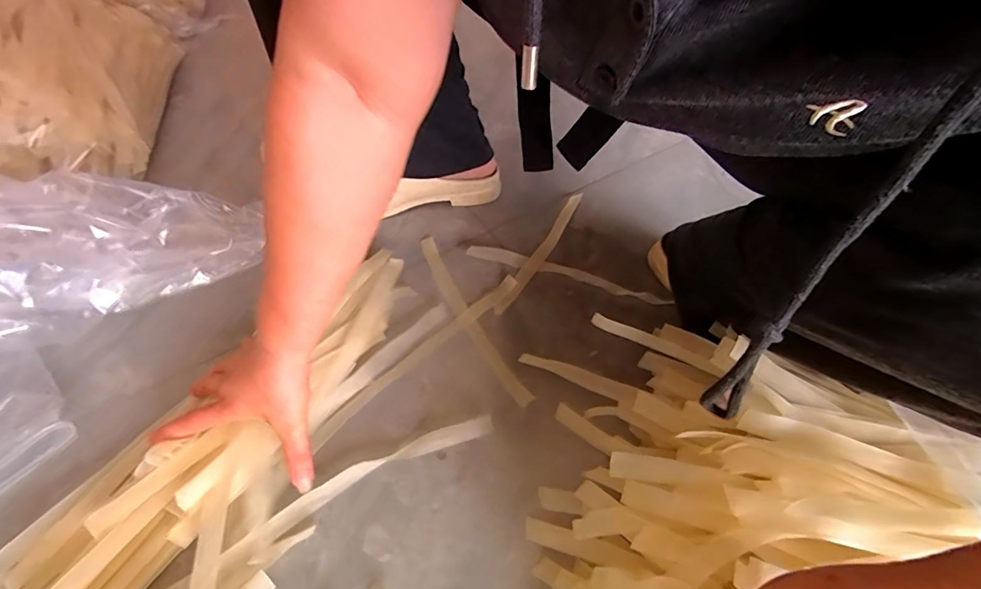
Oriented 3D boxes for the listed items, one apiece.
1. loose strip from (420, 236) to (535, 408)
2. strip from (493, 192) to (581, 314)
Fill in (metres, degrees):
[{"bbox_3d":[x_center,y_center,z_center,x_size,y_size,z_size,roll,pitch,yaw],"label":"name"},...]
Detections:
[{"bbox_3d":[-0.027,0.022,0.524,0.021,0.010,0.255,-23,59,-18],"label":"loose strip"},{"bbox_3d":[0.068,-0.059,0.582,0.019,0.010,0.229,27,58,16],"label":"strip"}]

